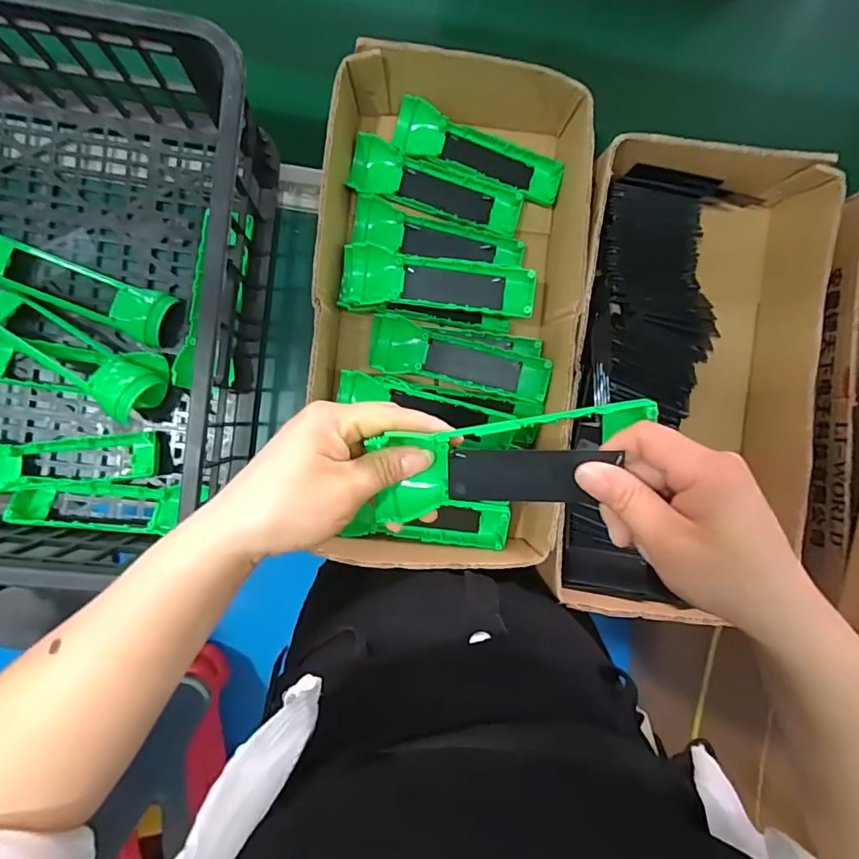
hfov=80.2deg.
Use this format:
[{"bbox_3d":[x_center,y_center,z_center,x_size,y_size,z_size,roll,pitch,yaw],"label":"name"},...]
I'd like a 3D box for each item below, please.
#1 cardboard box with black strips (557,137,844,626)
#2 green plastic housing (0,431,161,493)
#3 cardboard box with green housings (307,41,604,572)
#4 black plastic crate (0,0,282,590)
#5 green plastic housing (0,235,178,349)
[{"bbox_3d":[0.242,-0.051,0.514,0.228,0.125,0.423,6,90,-5],"label":"cardboard box with black strips"},{"bbox_3d":[-0.331,0.031,0.461,0.166,0.033,0.049,-3,93,-6],"label":"green plastic housing"},{"bbox_3d":[0.020,-0.101,0.469,0.237,0.083,0.432,0,93,-6],"label":"cardboard box with green housings"},{"bbox_3d":[-0.452,-0.115,0.390,0.616,0.132,0.394,5,92,-7],"label":"black plastic crate"},{"bbox_3d":[-0.314,-0.127,0.457,0.162,0.035,0.048,23,90,-7],"label":"green plastic housing"}]

